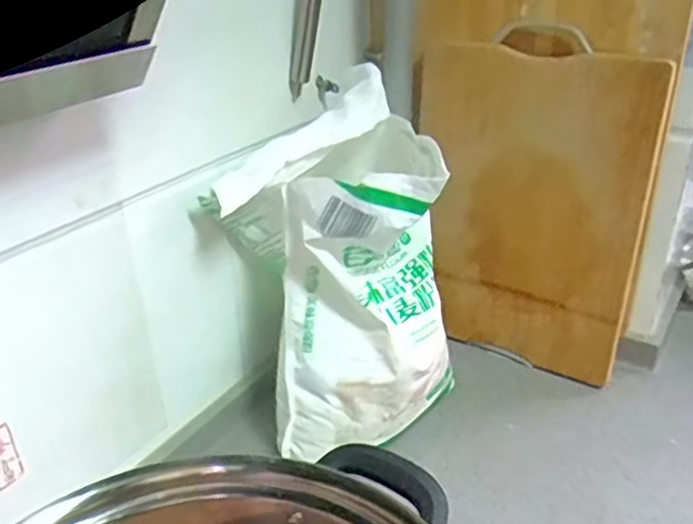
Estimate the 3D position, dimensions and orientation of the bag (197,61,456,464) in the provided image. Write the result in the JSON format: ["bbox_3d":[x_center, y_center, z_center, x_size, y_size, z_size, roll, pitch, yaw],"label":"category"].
[{"bbox_3d":[-0.007,0.010,0.722,0.215,0.331,0.172,-11,29,-18],"label":"bag"}]

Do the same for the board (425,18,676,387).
[{"bbox_3d":[0.224,-0.068,0.873,0.287,0.416,0.037,18,32,32],"label":"board"}]

